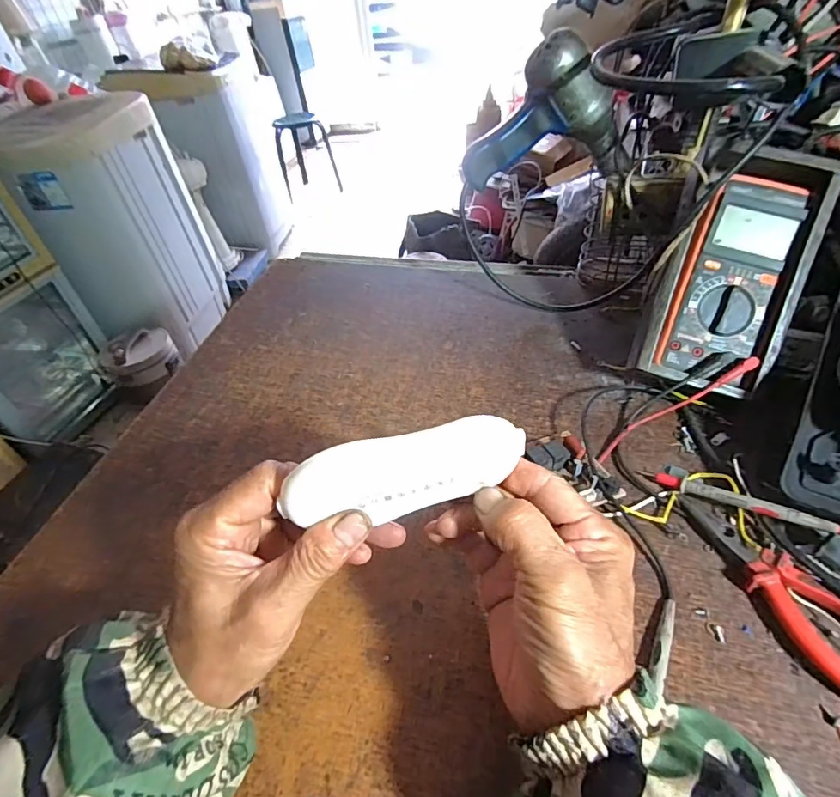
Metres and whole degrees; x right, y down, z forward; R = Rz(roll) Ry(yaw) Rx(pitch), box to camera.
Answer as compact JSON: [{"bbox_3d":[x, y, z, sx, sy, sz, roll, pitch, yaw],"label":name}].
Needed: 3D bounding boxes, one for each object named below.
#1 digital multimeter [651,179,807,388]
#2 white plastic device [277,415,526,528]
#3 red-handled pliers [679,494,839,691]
[{"bbox_3d":[0.278,-0.106,0.424,0.077,0.179,0.030,22,6,26],"label":"digital multimeter"},{"bbox_3d":[-0.007,0.034,0.238,0.116,0.046,0.016,-11,25,-9],"label":"white plastic device"},{"bbox_3d":[0.238,0.121,0.319,0.047,0.015,0.143,-24,46,-17],"label":"red-handled pliers"}]

